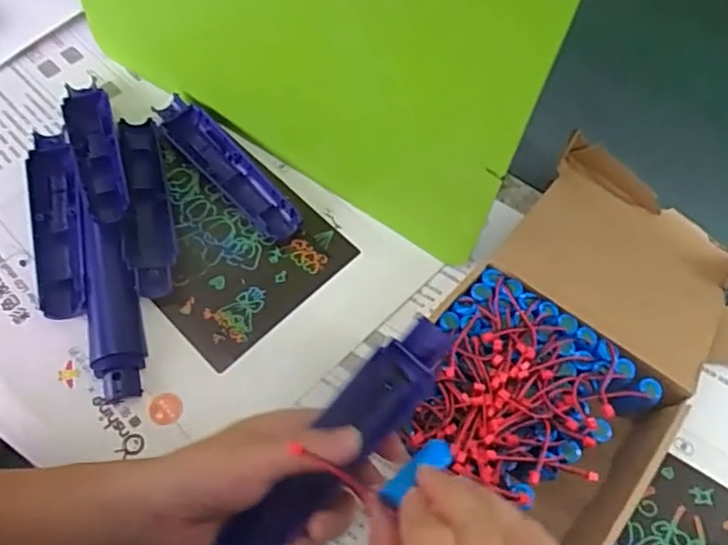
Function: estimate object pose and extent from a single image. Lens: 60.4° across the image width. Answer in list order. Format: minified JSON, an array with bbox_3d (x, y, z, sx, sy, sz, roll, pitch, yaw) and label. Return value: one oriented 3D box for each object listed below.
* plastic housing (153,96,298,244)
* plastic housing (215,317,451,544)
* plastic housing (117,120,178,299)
[{"bbox_3d":[-0.112,-0.087,0.514,0.157,0.019,0.038,42,72,17],"label":"plastic housing"},{"bbox_3d":[-0.014,0.095,0.340,0.036,0.018,0.165,40,85,16],"label":"plastic housing"},{"bbox_3d":[-0.172,-0.057,0.489,0.034,0.024,0.160,-12,66,-6],"label":"plastic housing"}]

